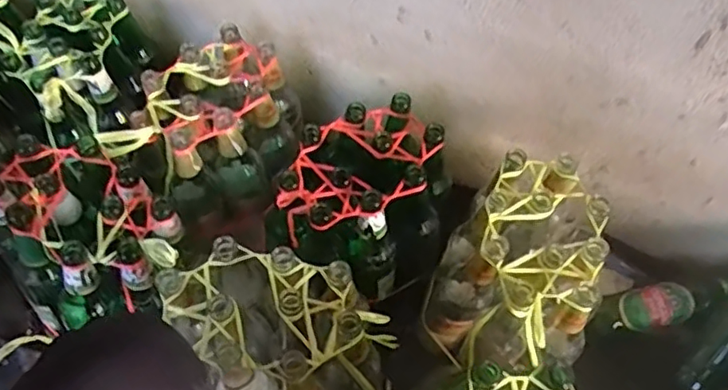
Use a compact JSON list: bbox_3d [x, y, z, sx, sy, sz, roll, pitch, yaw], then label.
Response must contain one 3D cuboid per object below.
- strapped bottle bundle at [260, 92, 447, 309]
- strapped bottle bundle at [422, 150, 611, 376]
[{"bbox_3d":[-0.008,0.031,0.859,0.220,0.281,0.182,-32,62,-22],"label":"strapped bottle bundle"},{"bbox_3d":[0.191,0.105,0.791,0.192,0.206,0.238,17,56,9],"label":"strapped bottle bundle"}]

